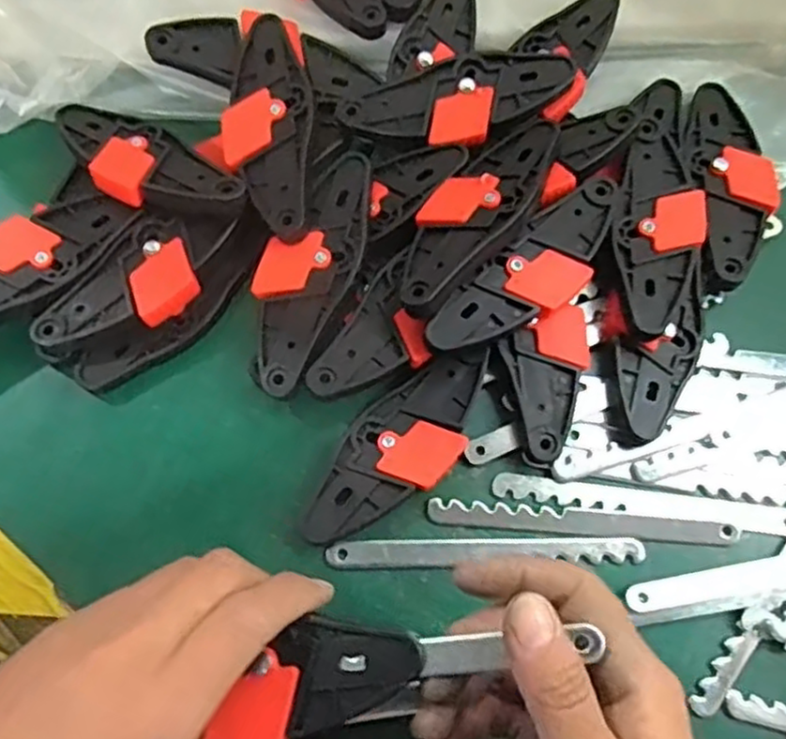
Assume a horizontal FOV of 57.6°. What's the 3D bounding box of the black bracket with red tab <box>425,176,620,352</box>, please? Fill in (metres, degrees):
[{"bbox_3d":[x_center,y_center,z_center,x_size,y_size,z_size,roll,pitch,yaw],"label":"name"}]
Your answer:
[{"bbox_3d":[0.071,-0.047,0.349,0.039,0.010,0.123,43,78,9],"label":"black bracket with red tab"}]

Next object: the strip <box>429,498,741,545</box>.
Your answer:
[{"bbox_3d":[0.092,0.074,0.343,0.146,0.004,0.012,4,74,-1],"label":"strip"}]

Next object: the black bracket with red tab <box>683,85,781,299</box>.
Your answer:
[{"bbox_3d":[0.183,-0.103,0.391,0.049,0.015,0.125,1,75,-2],"label":"black bracket with red tab"}]

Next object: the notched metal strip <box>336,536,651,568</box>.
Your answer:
[{"bbox_3d":[0.045,0.086,0.338,0.148,0.004,0.013,0,75,-2],"label":"notched metal strip"}]

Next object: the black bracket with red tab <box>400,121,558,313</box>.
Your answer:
[{"bbox_3d":[0.041,-0.077,0.351,0.043,0.011,0.120,35,72,28],"label":"black bracket with red tab"}]

